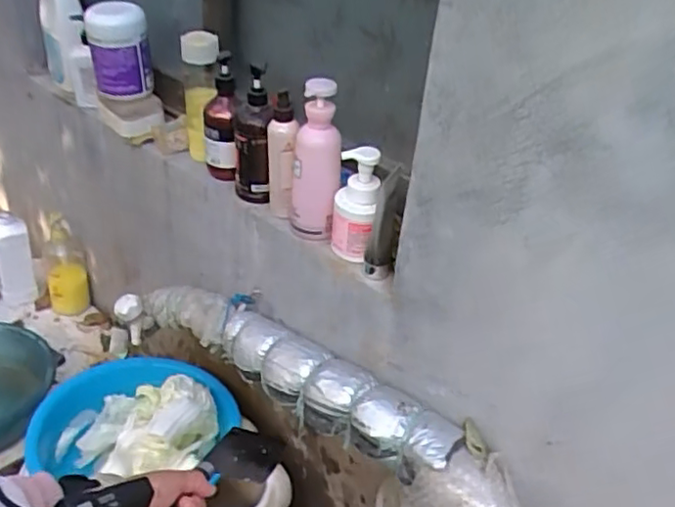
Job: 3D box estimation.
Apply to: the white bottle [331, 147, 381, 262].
[{"bbox_3d":[0.024,-0.063,0.872,0.061,0.150,0.058,4,34,-3],"label":"white bottle"}]

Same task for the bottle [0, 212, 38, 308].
[{"bbox_3d":[-0.735,0.020,1.486,0.081,0.205,0.077,-14,39,-27],"label":"bottle"}]

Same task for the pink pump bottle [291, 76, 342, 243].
[{"bbox_3d":[-0.030,-0.120,0.886,0.061,0.223,0.059,-1,35,-10],"label":"pink pump bottle"}]

